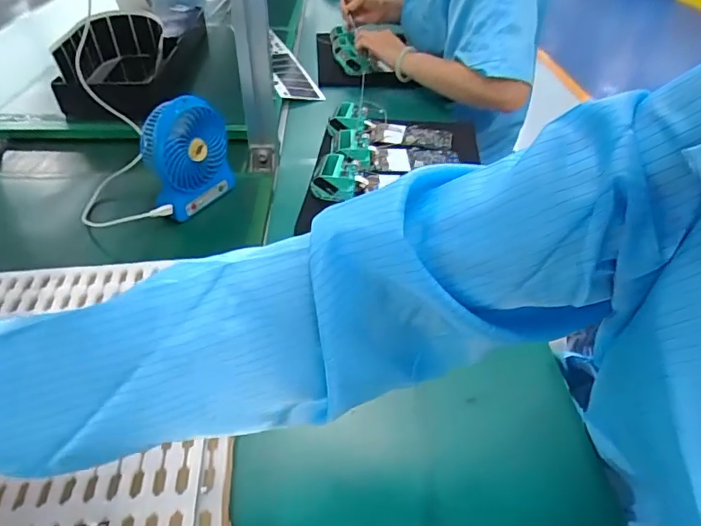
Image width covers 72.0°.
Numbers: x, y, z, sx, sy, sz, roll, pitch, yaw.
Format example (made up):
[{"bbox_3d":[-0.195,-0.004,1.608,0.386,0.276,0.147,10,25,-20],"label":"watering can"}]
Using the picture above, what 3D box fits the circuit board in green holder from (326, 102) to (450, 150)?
[{"bbox_3d":[0.066,-0.223,0.783,0.196,0.035,0.065,9,40,8],"label":"circuit board in green holder"}]

